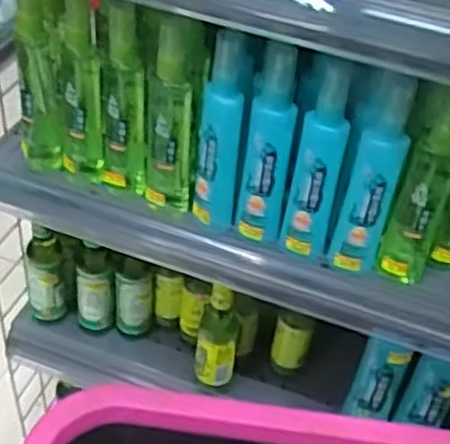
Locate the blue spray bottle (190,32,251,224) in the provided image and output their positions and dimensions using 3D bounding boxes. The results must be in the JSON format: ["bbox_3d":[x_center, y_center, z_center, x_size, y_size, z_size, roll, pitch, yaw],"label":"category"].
[{"bbox_3d":[-0.005,-0.066,0.566,0.032,0.166,0.028,3,43,-3],"label":"blue spray bottle"}]

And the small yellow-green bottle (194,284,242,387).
[{"bbox_3d":[-0.006,0.114,0.729,0.042,0.121,0.038,6,43,0],"label":"small yellow-green bottle"}]

